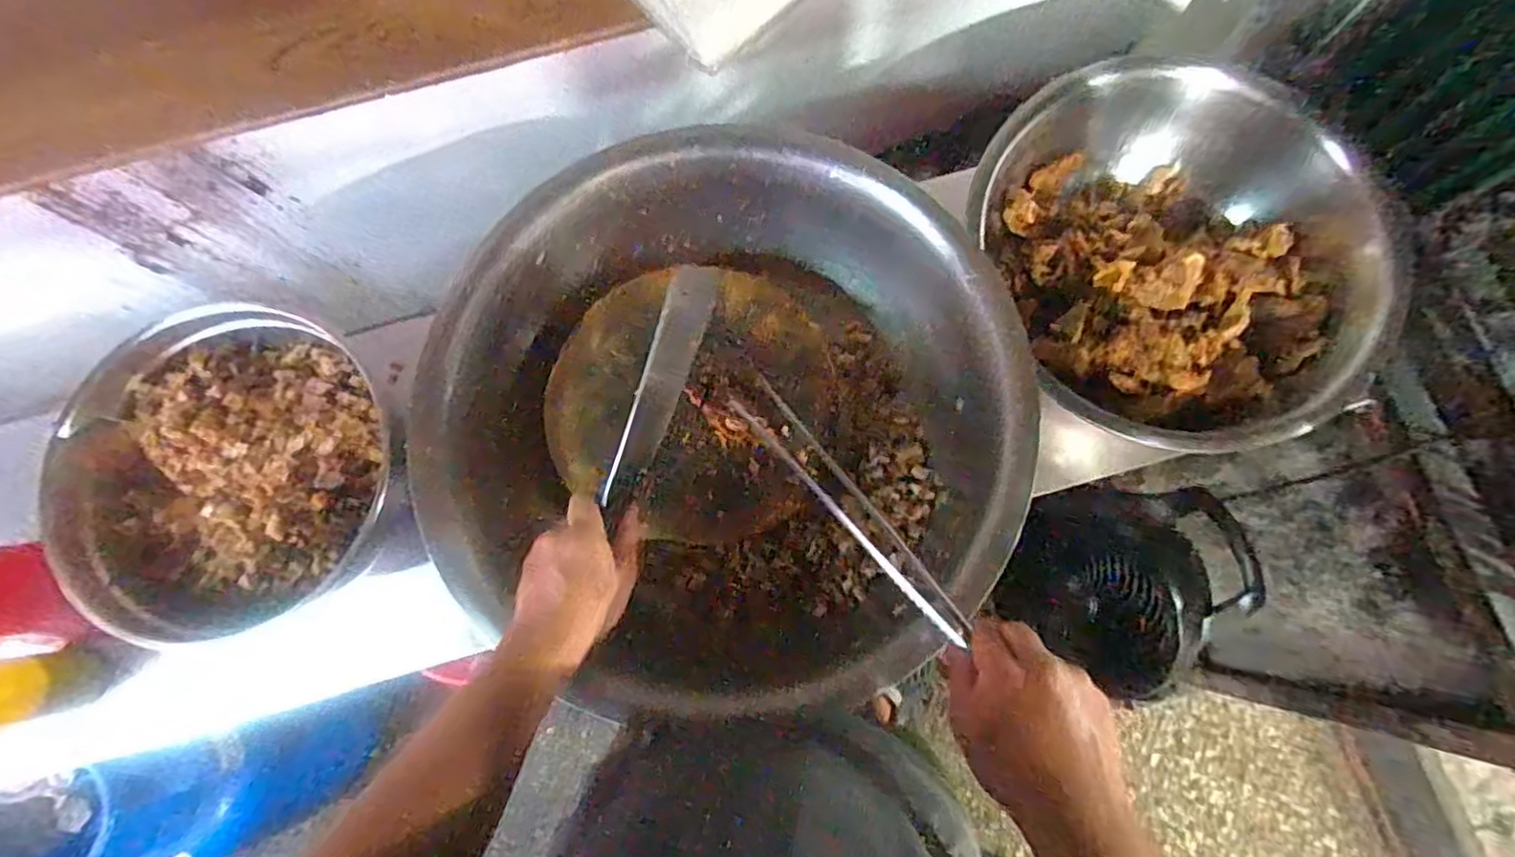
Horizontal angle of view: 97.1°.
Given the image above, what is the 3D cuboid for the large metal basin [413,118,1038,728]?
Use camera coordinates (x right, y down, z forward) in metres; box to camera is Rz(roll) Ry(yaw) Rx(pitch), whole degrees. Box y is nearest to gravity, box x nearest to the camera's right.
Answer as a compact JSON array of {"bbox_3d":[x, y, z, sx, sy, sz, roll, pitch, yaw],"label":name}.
[{"bbox_3d":[-0.028,-0.020,0.668,0.532,0.155,0.523,0,77,0],"label":"large metal basin"}]

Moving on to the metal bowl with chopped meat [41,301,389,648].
[{"bbox_3d":[-0.507,0.038,0.650,0.274,0.092,0.293,-19,78,-4],"label":"metal bowl with chopped meat"}]

